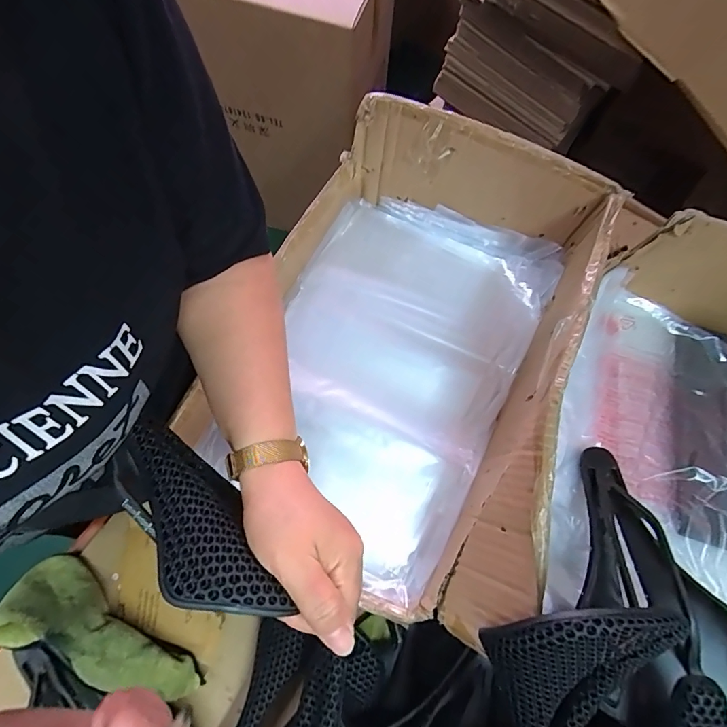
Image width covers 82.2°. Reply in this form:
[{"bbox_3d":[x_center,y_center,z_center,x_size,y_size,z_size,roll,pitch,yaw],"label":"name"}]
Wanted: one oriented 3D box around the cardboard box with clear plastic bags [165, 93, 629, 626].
[{"bbox_3d":[0.019,-0.019,0.418,0.294,0.164,0.418,25,75,8],"label":"cardboard box with clear plastic bags"}]

